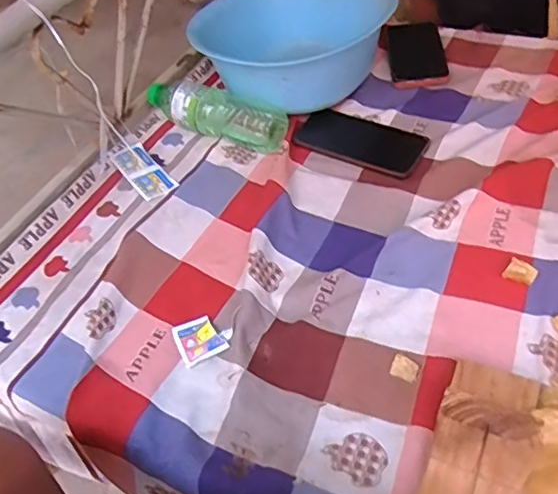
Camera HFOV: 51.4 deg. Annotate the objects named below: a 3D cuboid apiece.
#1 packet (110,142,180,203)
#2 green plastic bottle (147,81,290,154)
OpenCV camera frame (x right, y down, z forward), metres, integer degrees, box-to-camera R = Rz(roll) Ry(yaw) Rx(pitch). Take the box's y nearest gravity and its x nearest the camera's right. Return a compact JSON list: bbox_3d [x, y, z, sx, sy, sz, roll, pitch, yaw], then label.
[{"bbox_3d":[-0.176,-0.099,0.754,0.048,0.010,0.100,-31,60,-25],"label":"packet"},{"bbox_3d":[-0.089,-0.188,0.798,0.218,0.065,0.077,19,53,23],"label":"green plastic bottle"}]

